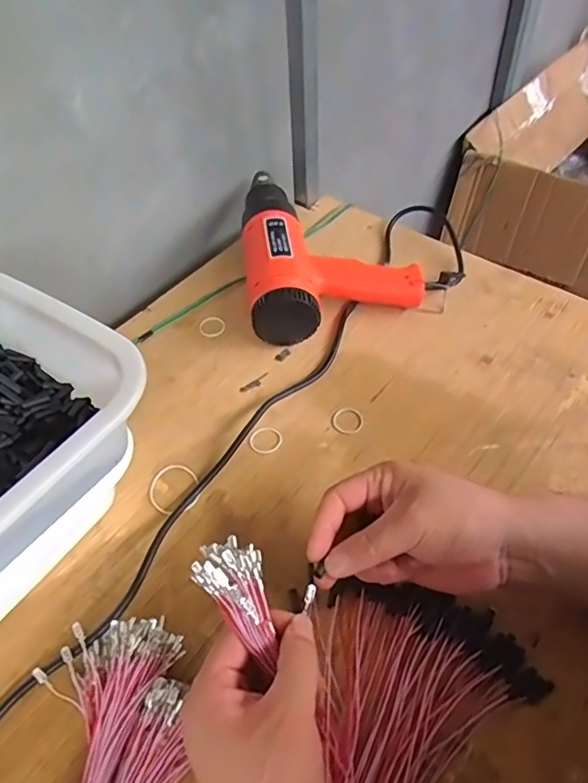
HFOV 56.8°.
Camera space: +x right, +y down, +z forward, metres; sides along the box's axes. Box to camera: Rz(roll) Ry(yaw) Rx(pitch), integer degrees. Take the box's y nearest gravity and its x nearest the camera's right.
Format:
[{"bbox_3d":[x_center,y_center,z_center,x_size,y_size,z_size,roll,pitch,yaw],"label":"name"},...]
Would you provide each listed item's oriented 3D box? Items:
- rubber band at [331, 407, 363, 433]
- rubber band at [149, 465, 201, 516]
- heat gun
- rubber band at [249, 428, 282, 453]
[{"bbox_3d":[0.051,0.027,0.512,0.030,0.005,0.029,-2,51,2],"label":"rubber band"},{"bbox_3d":[-0.104,0.086,0.476,0.048,0.004,0.044,-2,51,2],"label":"rubber band"},{"bbox_3d":[0.036,-0.178,0.633,0.186,0.072,0.271,-7,51,-2],"label":"heat gun"},{"bbox_3d":[-0.026,0.044,0.502,0.031,0.004,0.028,-7,51,-3],"label":"rubber band"}]

